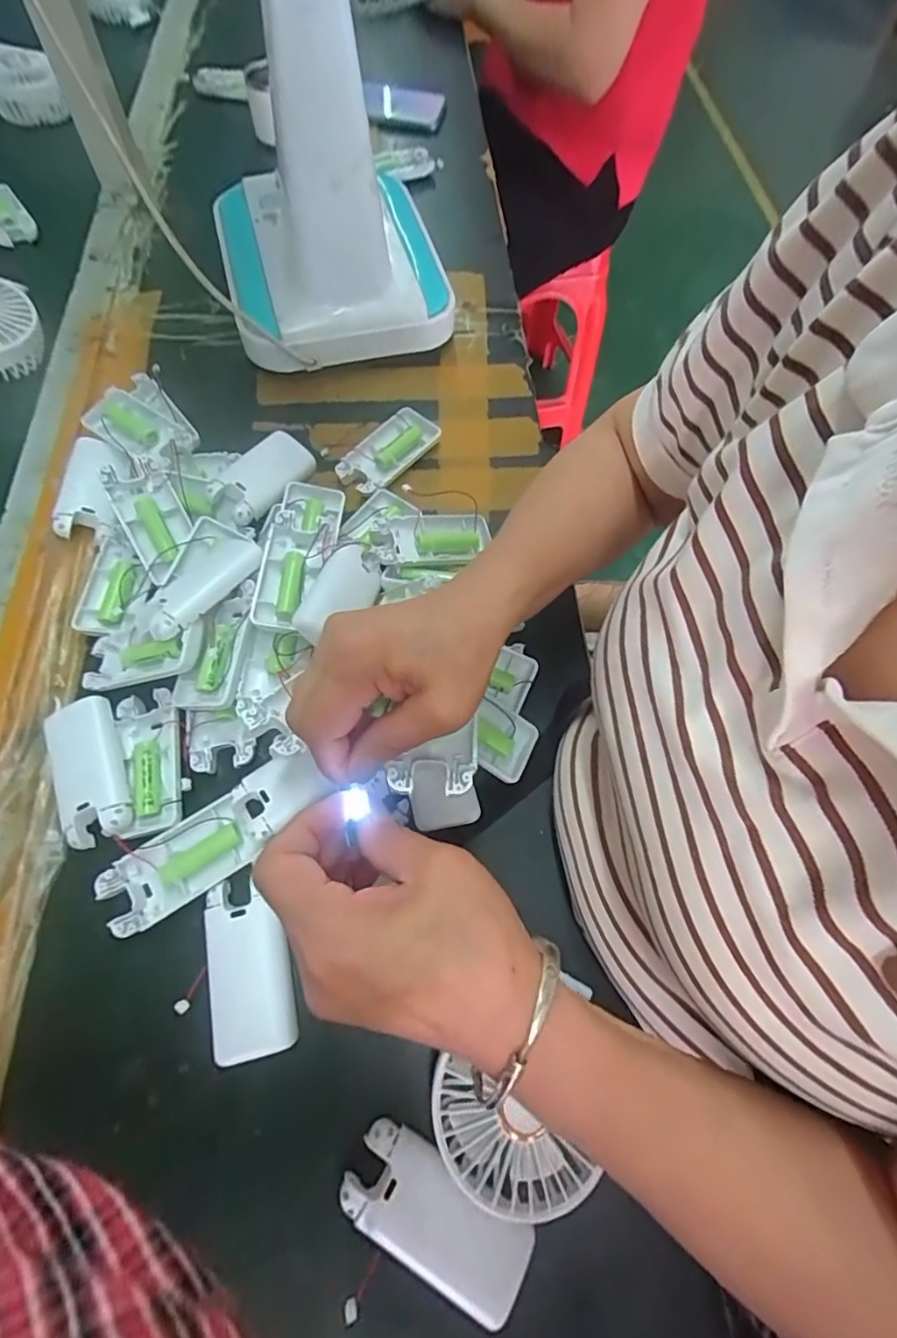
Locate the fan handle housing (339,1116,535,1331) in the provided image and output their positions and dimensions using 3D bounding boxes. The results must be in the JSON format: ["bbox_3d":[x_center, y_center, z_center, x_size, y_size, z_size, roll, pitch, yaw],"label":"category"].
[{"bbox_3d":[-0.006,0.273,0.279,0.094,0.021,0.044,32,66,9],"label":"fan handle housing"}]

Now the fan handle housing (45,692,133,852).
[{"bbox_3d":[-0.233,0.065,0.357,0.045,0.019,0.092,-21,69,-15],"label":"fan handle housing"}]

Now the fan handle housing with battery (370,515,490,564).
[{"bbox_3d":[-0.011,-0.101,0.427,0.090,0.021,0.043,-11,67,-11],"label":"fan handle housing with battery"}]

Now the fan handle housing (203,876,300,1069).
[{"bbox_3d":[-0.114,0.170,0.321,0.042,0.020,0.090,-12,67,-12],"label":"fan handle housing"}]

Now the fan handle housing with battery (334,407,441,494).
[{"bbox_3d":[-0.051,-0.190,0.482,0.049,0.014,0.099,38,66,11],"label":"fan handle housing with battery"}]

